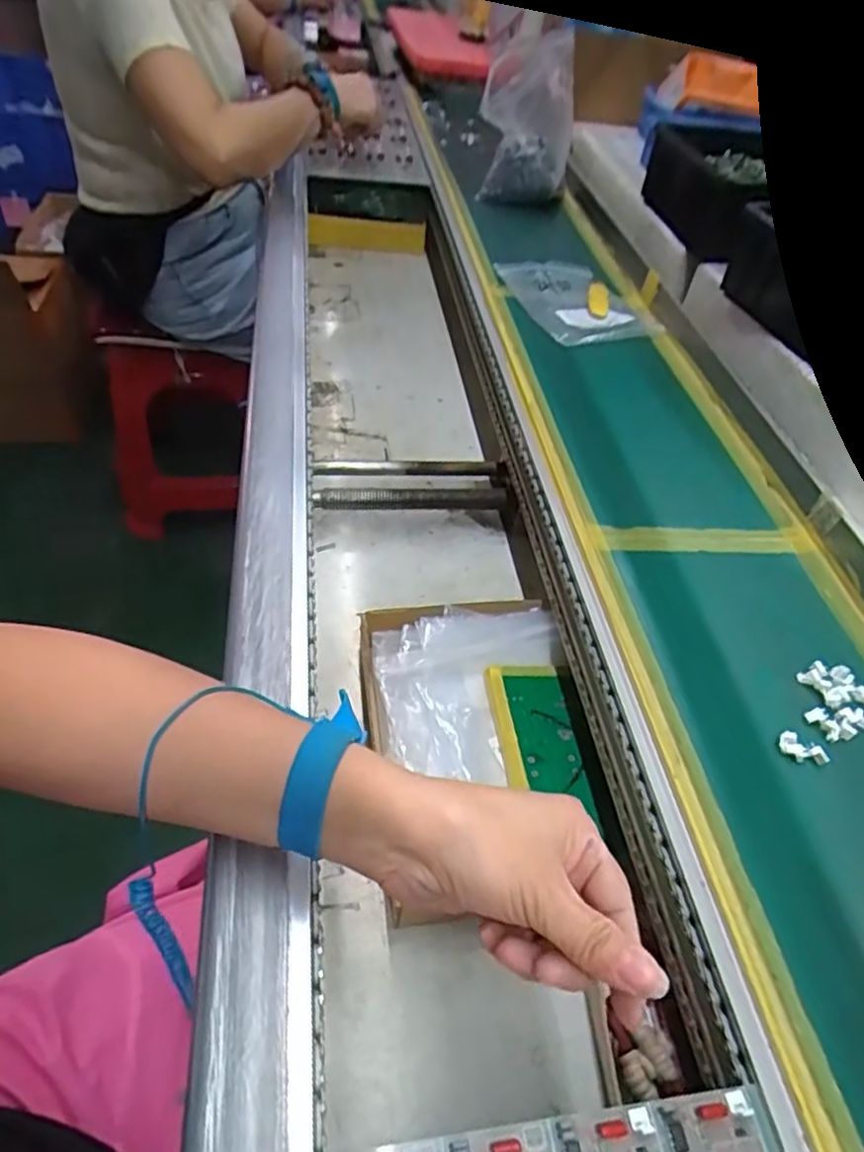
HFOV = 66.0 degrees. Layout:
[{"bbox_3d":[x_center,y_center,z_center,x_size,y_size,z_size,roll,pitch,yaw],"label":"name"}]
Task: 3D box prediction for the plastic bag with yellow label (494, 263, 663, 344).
[{"bbox_3d":[0.157,-0.299,0.714,0.131,0.020,0.161,-20,54,-24],"label":"plastic bag with yellow label"}]

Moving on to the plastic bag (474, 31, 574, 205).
[{"bbox_3d":[0.116,-0.553,0.811,0.094,0.164,0.072,28,52,17],"label":"plastic bag"}]

